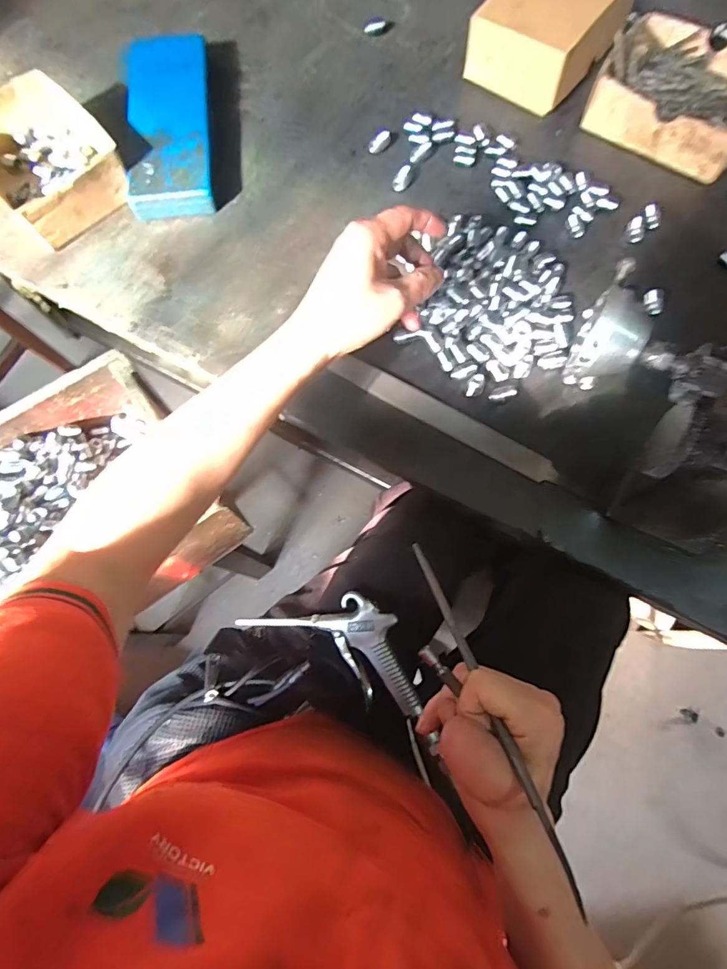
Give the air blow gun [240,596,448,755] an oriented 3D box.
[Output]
[{"bbox_3d":[-0.038,0.176,0.471,0.166,0.027,0.113,-17,80,16],"label":"air blow gun"}]

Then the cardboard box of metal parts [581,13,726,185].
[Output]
[{"bbox_3d":[0.345,-0.421,0.509,0.172,0.045,0.141,34,78,11],"label":"cardboard box of metal parts"}]

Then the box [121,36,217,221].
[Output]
[{"bbox_3d":[-0.218,-0.402,0.531,0.090,0.031,0.240,-7,74,0],"label":"box"}]

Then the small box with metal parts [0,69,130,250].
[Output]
[{"bbox_3d":[-0.335,-0.348,0.505,0.125,0.054,0.167,-41,77,-9],"label":"small box with metal parts"}]

